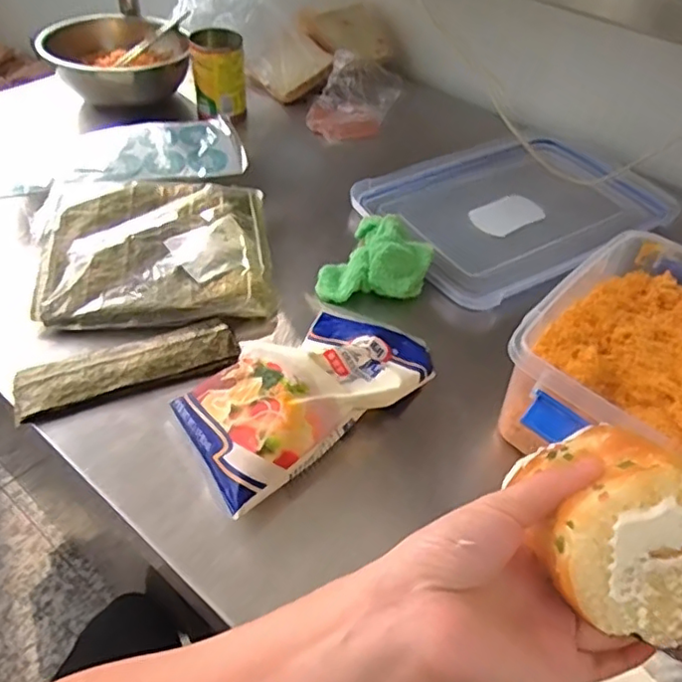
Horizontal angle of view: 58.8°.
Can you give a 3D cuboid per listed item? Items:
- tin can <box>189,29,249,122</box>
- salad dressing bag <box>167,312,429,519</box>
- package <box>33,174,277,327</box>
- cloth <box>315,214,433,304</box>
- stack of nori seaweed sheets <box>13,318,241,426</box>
[{"bbox_3d":[-0.172,-0.377,0.864,0.074,0.100,0.084,-5,47,-9],"label":"tin can"},{"bbox_3d":[-0.029,0.027,0.522,0.240,0.048,0.137,-31,56,-29],"label":"salad dressing bag"},{"bbox_3d":[-0.191,-0.103,0.629,0.224,0.027,0.207,-6,47,-10],"label":"package"},{"bbox_3d":[0.040,-0.088,0.643,0.104,0.052,0.116,15,47,10],"label":"cloth"},{"bbox_3d":[-0.190,0.021,0.543,0.190,0.016,0.051,-15,49,-18],"label":"stack of nori seaweed sheets"}]

